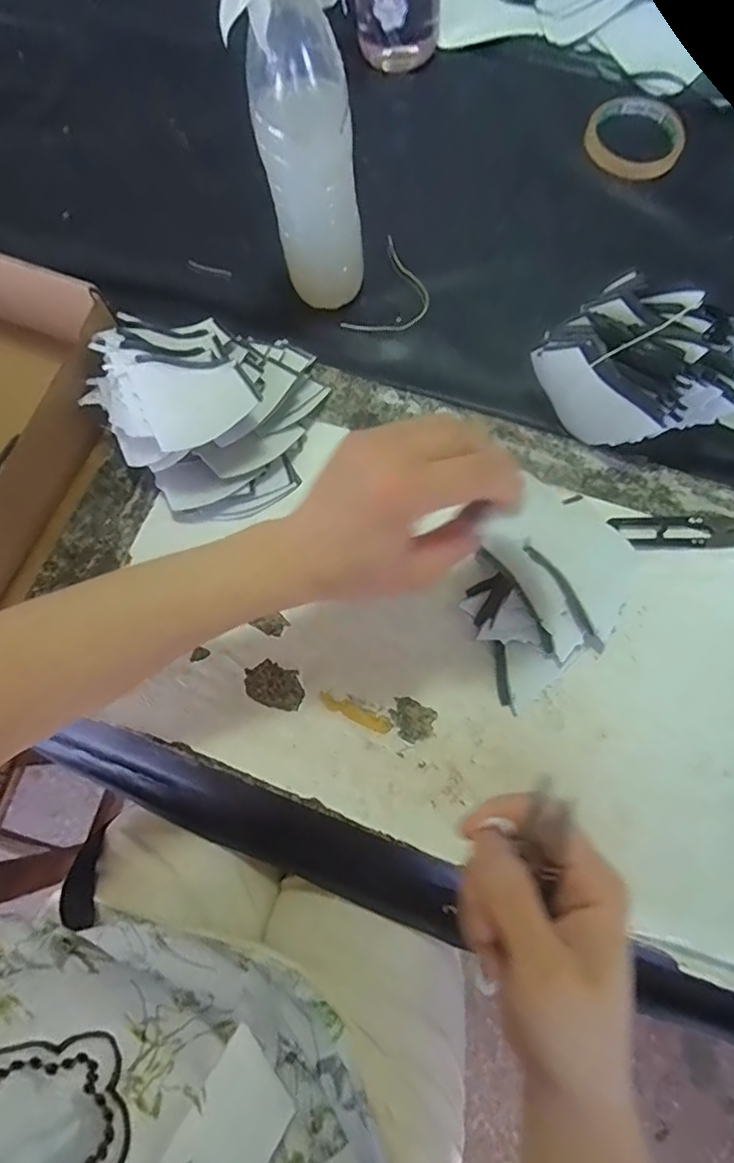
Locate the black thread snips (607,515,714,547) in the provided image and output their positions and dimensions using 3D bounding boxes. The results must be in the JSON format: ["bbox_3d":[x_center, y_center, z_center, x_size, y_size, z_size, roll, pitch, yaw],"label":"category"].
[{"bbox_3d":[0.202,-0.034,0.390,0.068,0.005,0.022,-4,74,3],"label":"black thread snips"}]

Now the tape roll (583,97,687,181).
[{"bbox_3d":[0.247,-0.407,0.520,0.085,0.013,0.087,-1,74,4],"label":"tape roll"}]

